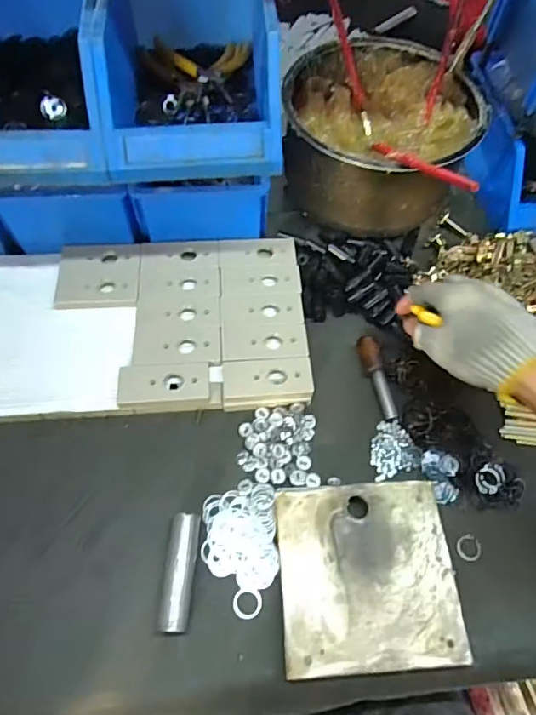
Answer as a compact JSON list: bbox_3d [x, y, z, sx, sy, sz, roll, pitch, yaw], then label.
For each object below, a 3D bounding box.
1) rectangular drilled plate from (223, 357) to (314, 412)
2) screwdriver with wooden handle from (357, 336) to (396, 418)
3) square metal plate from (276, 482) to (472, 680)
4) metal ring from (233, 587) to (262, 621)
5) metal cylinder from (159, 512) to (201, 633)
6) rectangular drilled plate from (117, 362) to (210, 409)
[{"bbox_3d":[0.000,0.027,0.506,0.092,0.015,0.049,-4,63,-4],"label":"rectangular drilled plate"},{"bbox_3d":[0.120,0.021,0.526,0.022,0.018,0.095,-11,64,-8],"label":"screwdriver with wooden handle"},{"bbox_3d":[0.085,0.188,0.425,0.147,0.028,0.145,-3,63,-3],"label":"square metal plate"},{"bbox_3d":[-0.018,0.213,0.418,0.025,0.004,0.025,1,63,-2],"label":"metal ring"},{"bbox_3d":[-0.076,0.185,0.418,0.023,0.023,0.092,4,63,0],"label":"metal cylinder"},{"bbox_3d":[-0.106,0.030,0.499,0.091,0.016,0.044,-3,63,-4],"label":"rectangular drilled plate"}]

